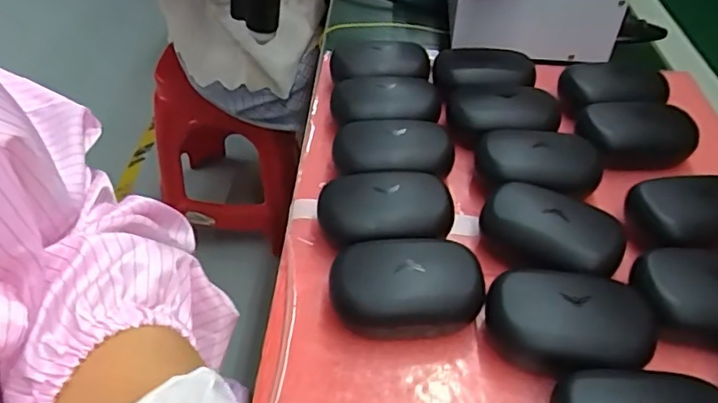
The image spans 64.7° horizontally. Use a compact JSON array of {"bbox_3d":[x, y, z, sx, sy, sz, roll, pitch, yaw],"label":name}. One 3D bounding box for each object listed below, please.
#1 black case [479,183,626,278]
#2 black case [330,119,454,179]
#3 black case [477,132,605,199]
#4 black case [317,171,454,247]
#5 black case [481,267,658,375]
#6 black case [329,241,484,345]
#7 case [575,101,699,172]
[{"bbox_3d":[0.121,0.020,0.357,0.084,0.036,0.052,21,47,18],"label":"black case"},{"bbox_3d":[0.026,-0.033,0.410,0.086,0.030,0.053,4,44,1],"label":"black case"},{"bbox_3d":[0.128,-0.022,0.402,0.084,0.035,0.044,5,44,3],"label":"black case"},{"bbox_3d":[0.017,0.010,0.370,0.083,0.037,0.055,-4,45,-6],"label":"black case"},{"bbox_3d":[0.113,0.067,0.309,0.083,0.034,0.059,5,44,3],"label":"black case"},{"bbox_3d":[0.027,0.049,0.327,0.085,0.038,0.056,5,44,2],"label":"black case"},{"bbox_3d":[0.212,-0.052,0.433,0.078,0.033,0.044,0,44,-3],"label":"case"}]

